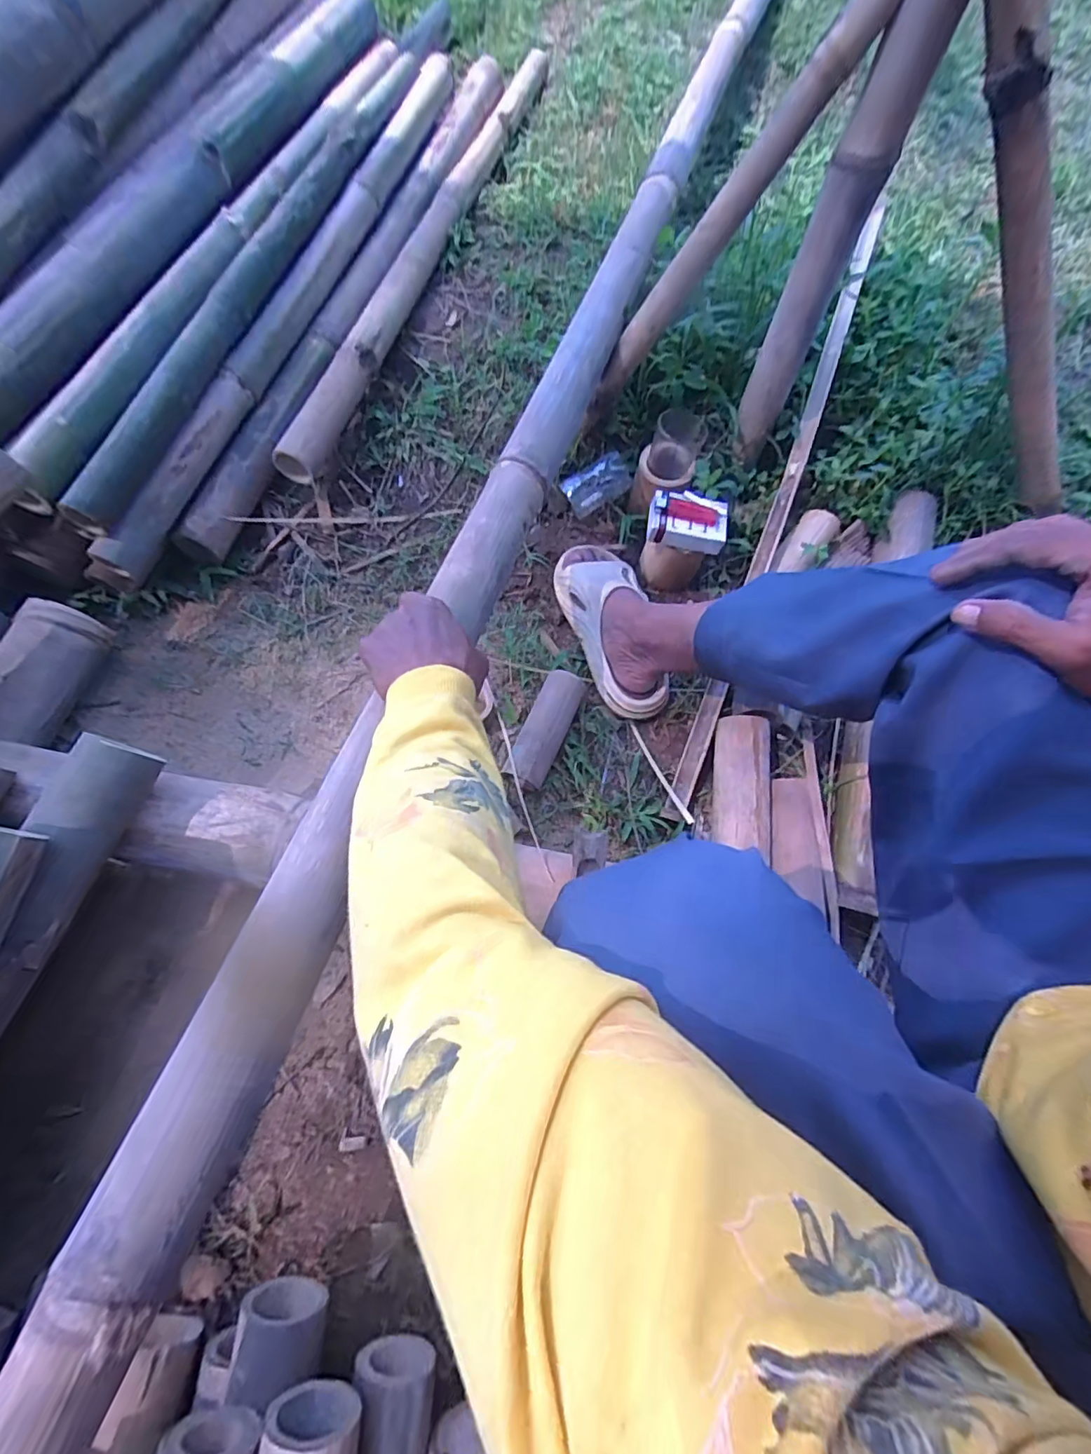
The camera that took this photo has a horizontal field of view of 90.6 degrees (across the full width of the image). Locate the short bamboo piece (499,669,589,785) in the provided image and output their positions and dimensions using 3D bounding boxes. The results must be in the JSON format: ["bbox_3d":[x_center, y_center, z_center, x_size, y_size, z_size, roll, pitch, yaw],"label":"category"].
[{"bbox_3d":[0.001,0.000,0.666,0.048,0.054,0.151,22,68,8],"label":"short bamboo piece"}]

